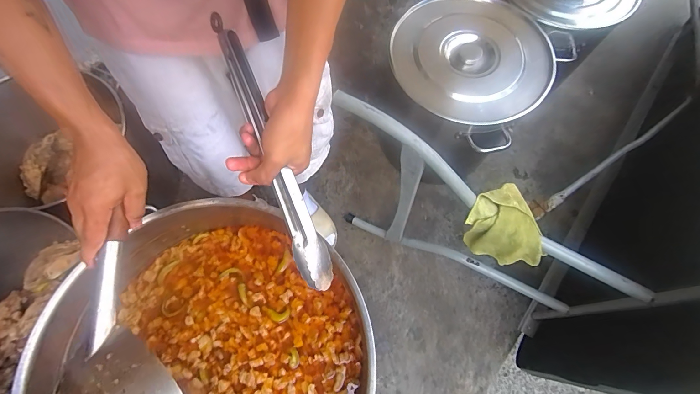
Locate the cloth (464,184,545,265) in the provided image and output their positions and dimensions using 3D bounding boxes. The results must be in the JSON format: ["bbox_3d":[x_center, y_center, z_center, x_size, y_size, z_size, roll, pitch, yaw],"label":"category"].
[{"bbox_3d":[0.326,0.077,0.738,0.129,0.136,0.166,-11,68,-4],"label":"cloth"}]

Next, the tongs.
[{"bbox_3d":[-0.098,-0.048,0.424,0.041,0.033,0.360,-21,96,-8],"label":"tongs"}]

